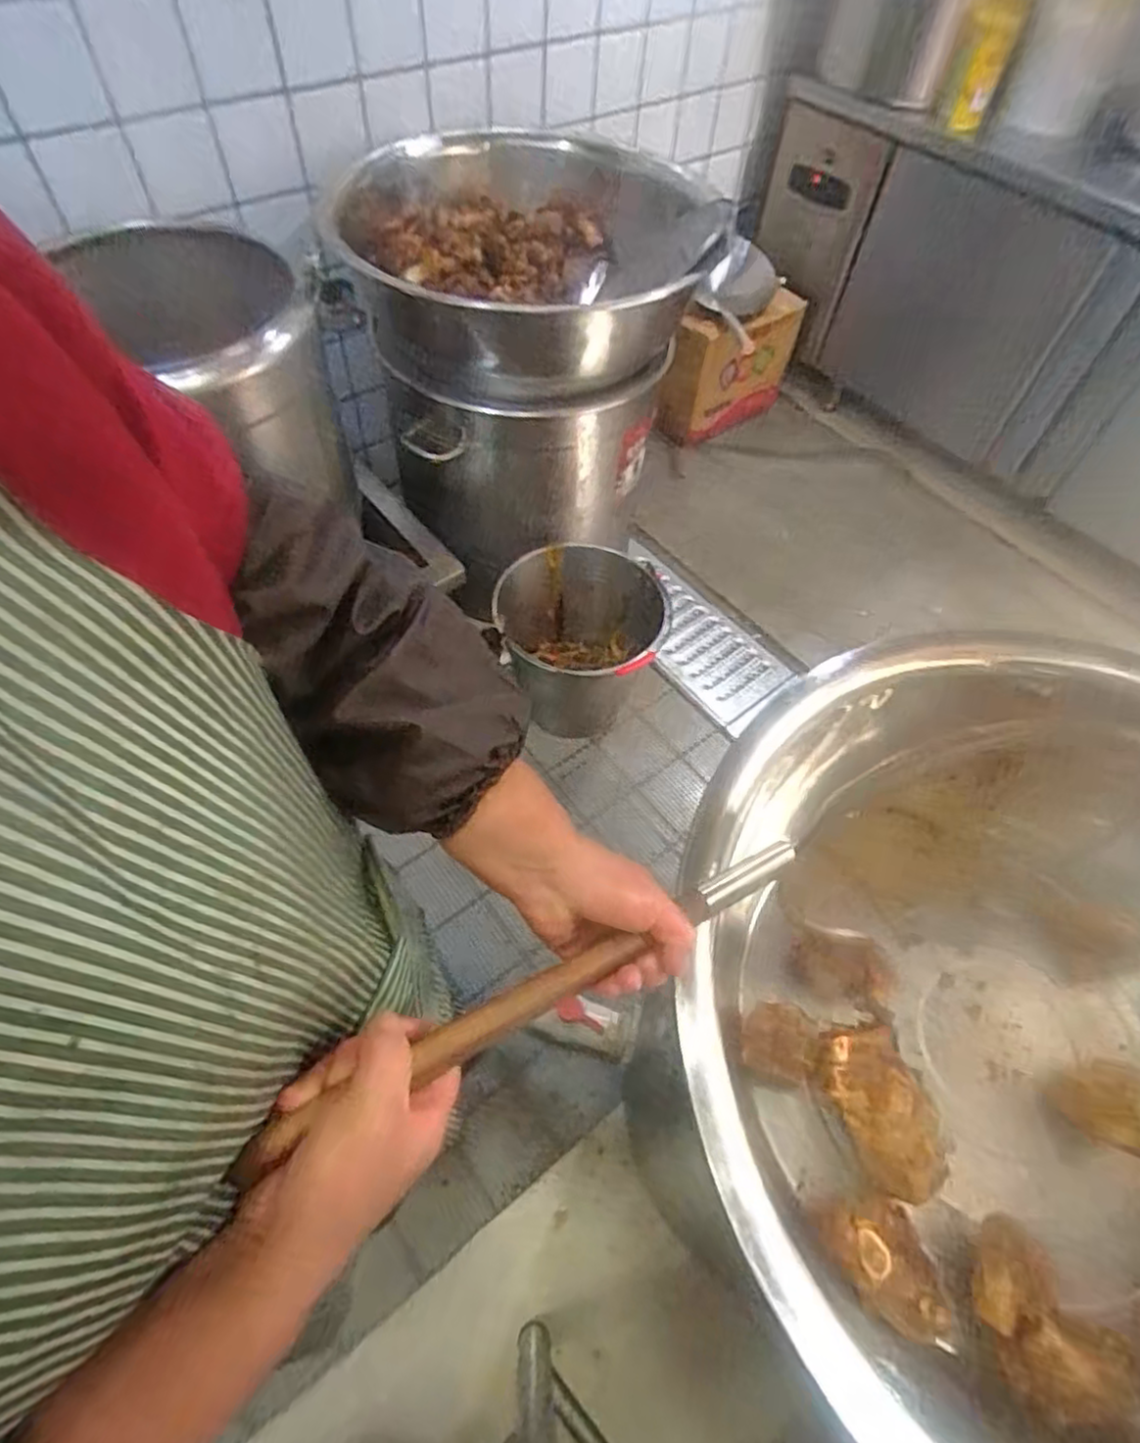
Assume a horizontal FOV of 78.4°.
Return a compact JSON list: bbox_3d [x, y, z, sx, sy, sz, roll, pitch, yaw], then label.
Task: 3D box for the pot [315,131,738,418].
[{"bbox_3d":[-0.078,-0.927,1.428,0.720,0.239,0.773,1,57,-2],"label":"pot"}]

